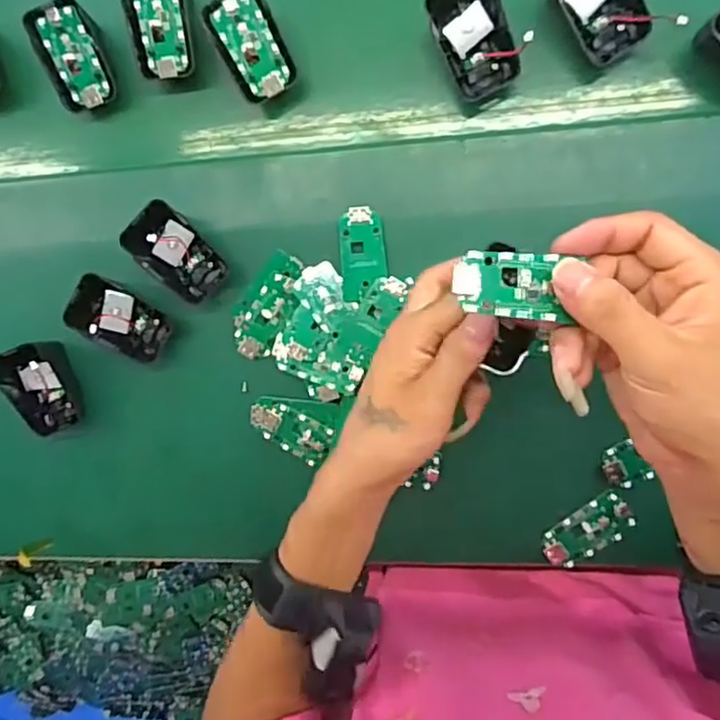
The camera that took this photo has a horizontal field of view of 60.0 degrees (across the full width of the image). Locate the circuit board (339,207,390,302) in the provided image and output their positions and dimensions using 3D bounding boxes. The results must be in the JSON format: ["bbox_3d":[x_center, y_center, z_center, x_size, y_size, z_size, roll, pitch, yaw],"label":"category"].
[{"bbox_3d":[0.002,-0.073,0.425,0.030,0.006,0.061,-4,90,8],"label":"circuit board"}]

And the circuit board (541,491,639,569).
[{"bbox_3d":[0.157,0.119,0.429,0.064,0.004,0.030,-36,85,7],"label":"circuit board"}]

